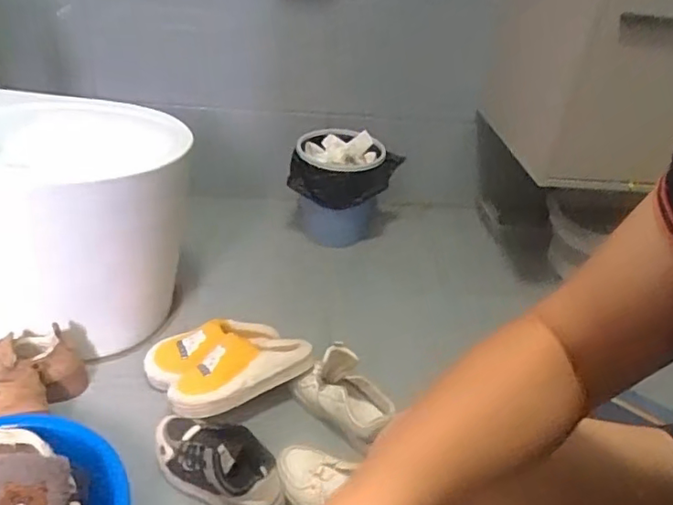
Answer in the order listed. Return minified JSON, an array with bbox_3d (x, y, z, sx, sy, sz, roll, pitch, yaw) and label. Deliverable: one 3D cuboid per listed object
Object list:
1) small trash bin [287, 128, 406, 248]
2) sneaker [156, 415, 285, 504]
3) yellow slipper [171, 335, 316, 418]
[{"bbox_3d":[0.012,-0.148,1.402,0.261,0.244,0.203,1,34,-8],"label":"small trash bin"},{"bbox_3d":[-0.181,0.311,0.850,0.230,0.087,0.094,24,37,25],"label":"sneaker"},{"bbox_3d":[-0.164,0.197,0.969,0.244,0.059,0.103,-17,40,-31],"label":"yellow slipper"}]

